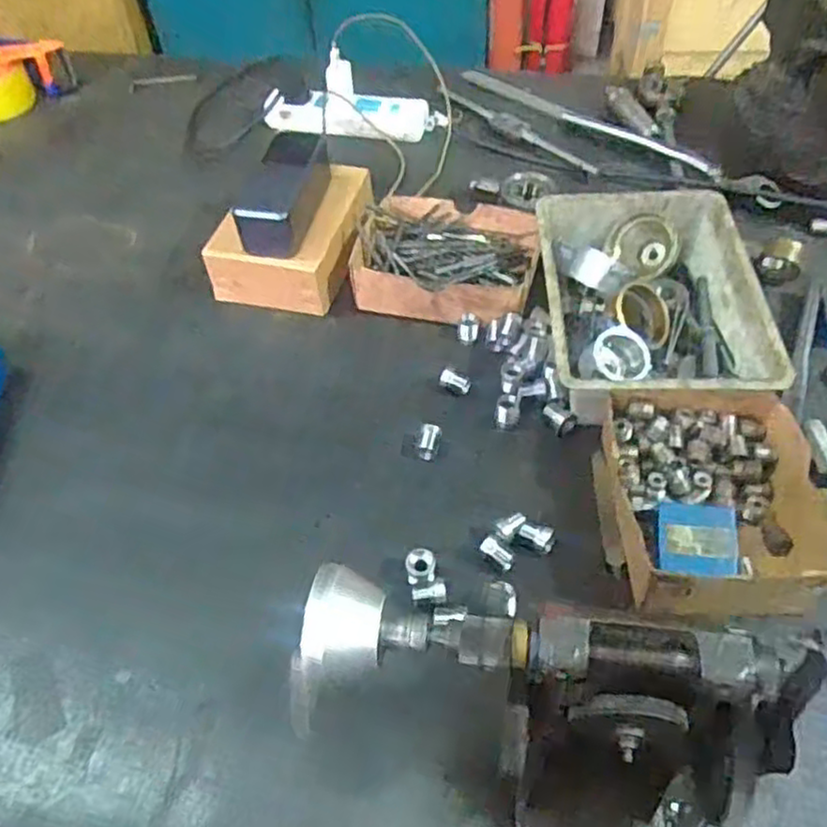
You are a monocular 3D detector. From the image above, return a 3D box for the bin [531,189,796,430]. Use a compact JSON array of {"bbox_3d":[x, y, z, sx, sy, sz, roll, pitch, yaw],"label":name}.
[{"bbox_3d":[0.201,-0.100,0.631,0.173,0.065,0.248,1,50,3],"label":"bin"}]

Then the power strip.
[{"bbox_3d":[-0.086,-0.371,0.897,0.209,0.037,0.059,5,50,6],"label":"power strip"}]

